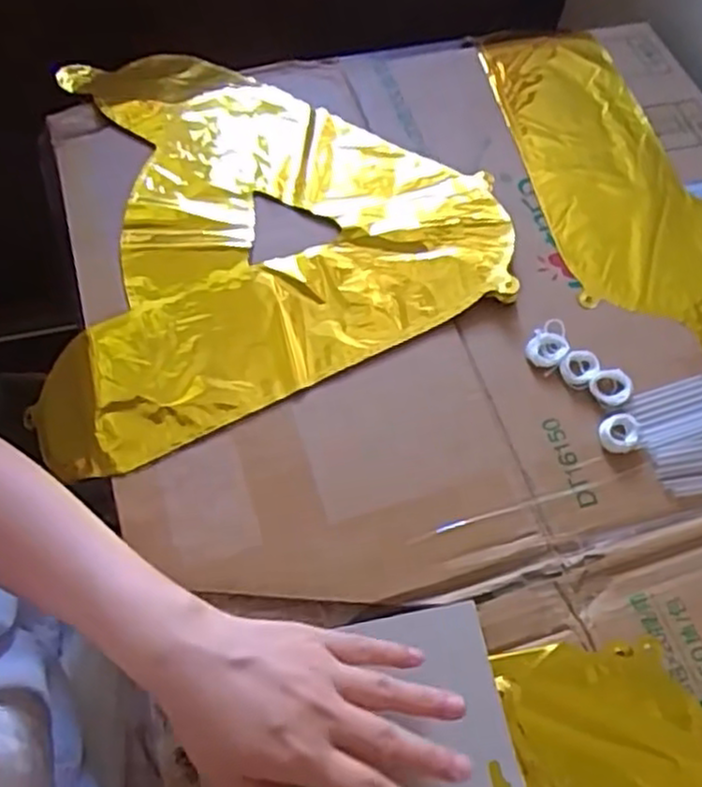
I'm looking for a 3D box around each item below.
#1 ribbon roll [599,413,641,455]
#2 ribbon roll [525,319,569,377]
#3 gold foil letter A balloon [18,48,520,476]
[{"bbox_3d":[0.178,0.027,0.486,0.029,0.007,0.025,-32,68,-19],"label":"ribbon roll"},{"bbox_3d":[0.139,-0.033,0.515,0.037,0.007,0.028,-40,71,-22],"label":"ribbon roll"},{"bbox_3d":[-0.058,-0.126,0.564,0.338,0.039,0.387,-4,62,-3],"label":"gold foil letter A balloon"}]

